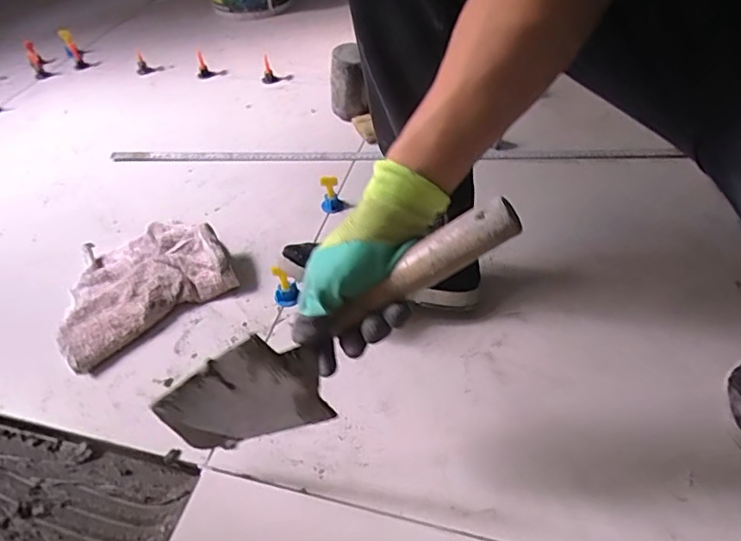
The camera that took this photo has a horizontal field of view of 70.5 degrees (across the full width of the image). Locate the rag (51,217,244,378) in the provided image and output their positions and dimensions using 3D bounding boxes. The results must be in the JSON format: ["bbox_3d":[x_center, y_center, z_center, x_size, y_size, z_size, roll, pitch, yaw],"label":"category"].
[{"bbox_3d":[-0.311,0.009,0.690,0.217,0.048,0.182,-32,52,-24],"label":"rag"}]

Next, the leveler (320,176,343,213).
[{"bbox_3d":[-0.059,-0.110,0.790,0.030,0.052,0.033,-8,50,-5],"label":"leveler"}]

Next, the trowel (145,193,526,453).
[{"bbox_3d":[-0.045,0.059,0.405,0.355,0.079,0.068,-35,49,18],"label":"trowel"}]

